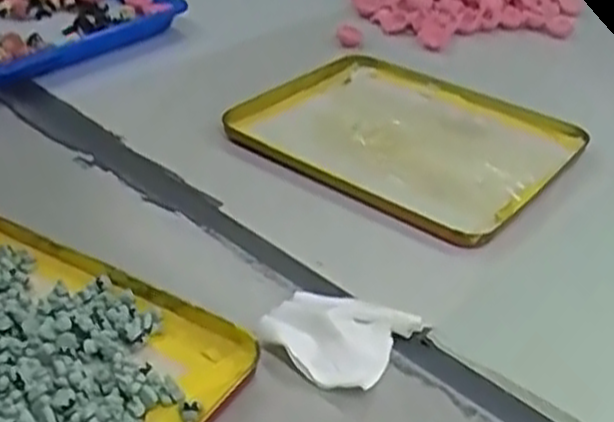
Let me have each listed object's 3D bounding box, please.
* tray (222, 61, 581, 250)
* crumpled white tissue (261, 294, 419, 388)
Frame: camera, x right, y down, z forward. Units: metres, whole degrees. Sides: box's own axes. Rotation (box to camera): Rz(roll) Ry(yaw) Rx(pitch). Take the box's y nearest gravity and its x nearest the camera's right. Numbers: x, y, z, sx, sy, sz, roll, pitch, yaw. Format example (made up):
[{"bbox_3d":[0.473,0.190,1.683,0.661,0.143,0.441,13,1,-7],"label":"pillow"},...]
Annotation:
[{"bbox_3d":[0.081,-0.064,0.645,0.240,0.020,0.209,25,41,31],"label":"tray"},{"bbox_3d":[0.016,0.069,0.452,0.073,0.019,0.071,20,38,25],"label":"crumpled white tissue"}]

